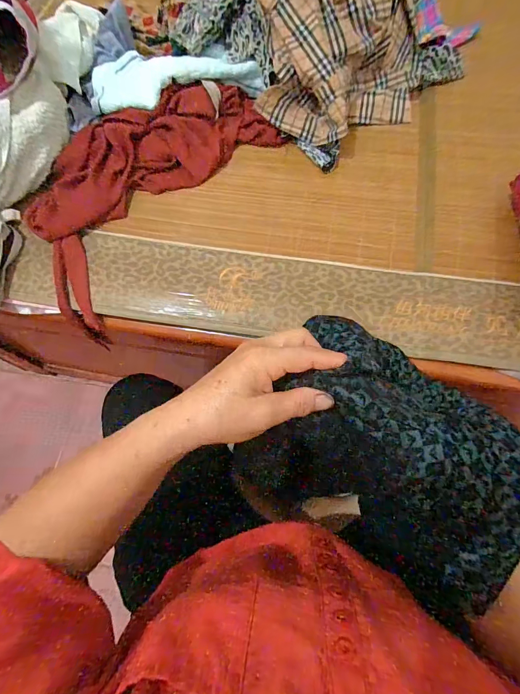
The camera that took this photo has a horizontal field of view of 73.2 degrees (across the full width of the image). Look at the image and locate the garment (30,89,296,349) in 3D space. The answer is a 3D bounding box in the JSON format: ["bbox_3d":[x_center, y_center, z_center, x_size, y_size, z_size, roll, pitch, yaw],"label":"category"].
[{"bbox_3d":[-0.188,-0.261,0.574,0.255,0.087,0.474,32,73,15],"label":"garment"}]

